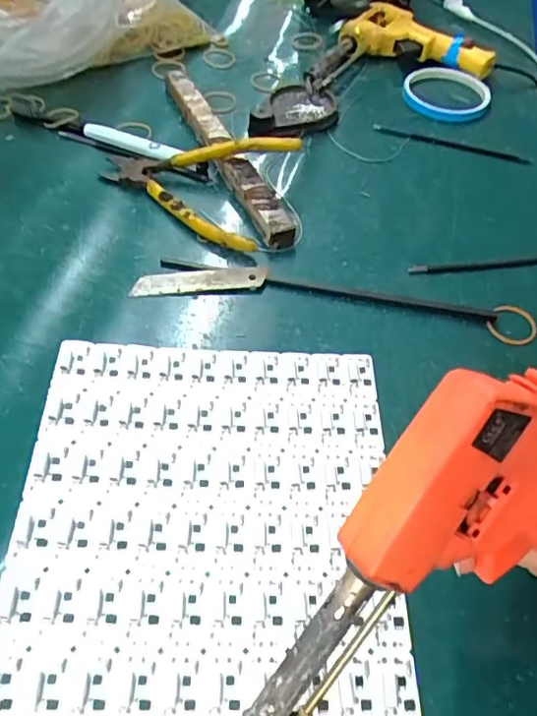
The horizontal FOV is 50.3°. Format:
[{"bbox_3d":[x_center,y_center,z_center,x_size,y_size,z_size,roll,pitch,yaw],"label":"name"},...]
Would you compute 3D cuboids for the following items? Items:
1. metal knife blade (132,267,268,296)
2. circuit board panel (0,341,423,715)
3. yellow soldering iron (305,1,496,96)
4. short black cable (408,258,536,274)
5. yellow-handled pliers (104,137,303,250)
[{"bbox_3d":[-0.048,-0.055,0.402,0.093,0.004,0.019,-5,69,-6],"label":"metal knife blade"},{"bbox_3d":[-0.031,0.094,0.297,0.194,0.005,0.240,3,55,-5],"label":"circuit board panel"},{"bbox_3d":[0.118,-0.322,0.587,0.204,0.033,0.119,-15,56,-15],"label":"yellow soldering iron"},{"bbox_3d":[0.177,-0.073,0.440,0.146,0.004,0.009,-6,54,-9],"label":"short black cable"},{"bbox_3d":[-0.061,-0.148,0.452,0.141,0.039,0.110,18,54,8],"label":"yellow-handled pliers"}]

